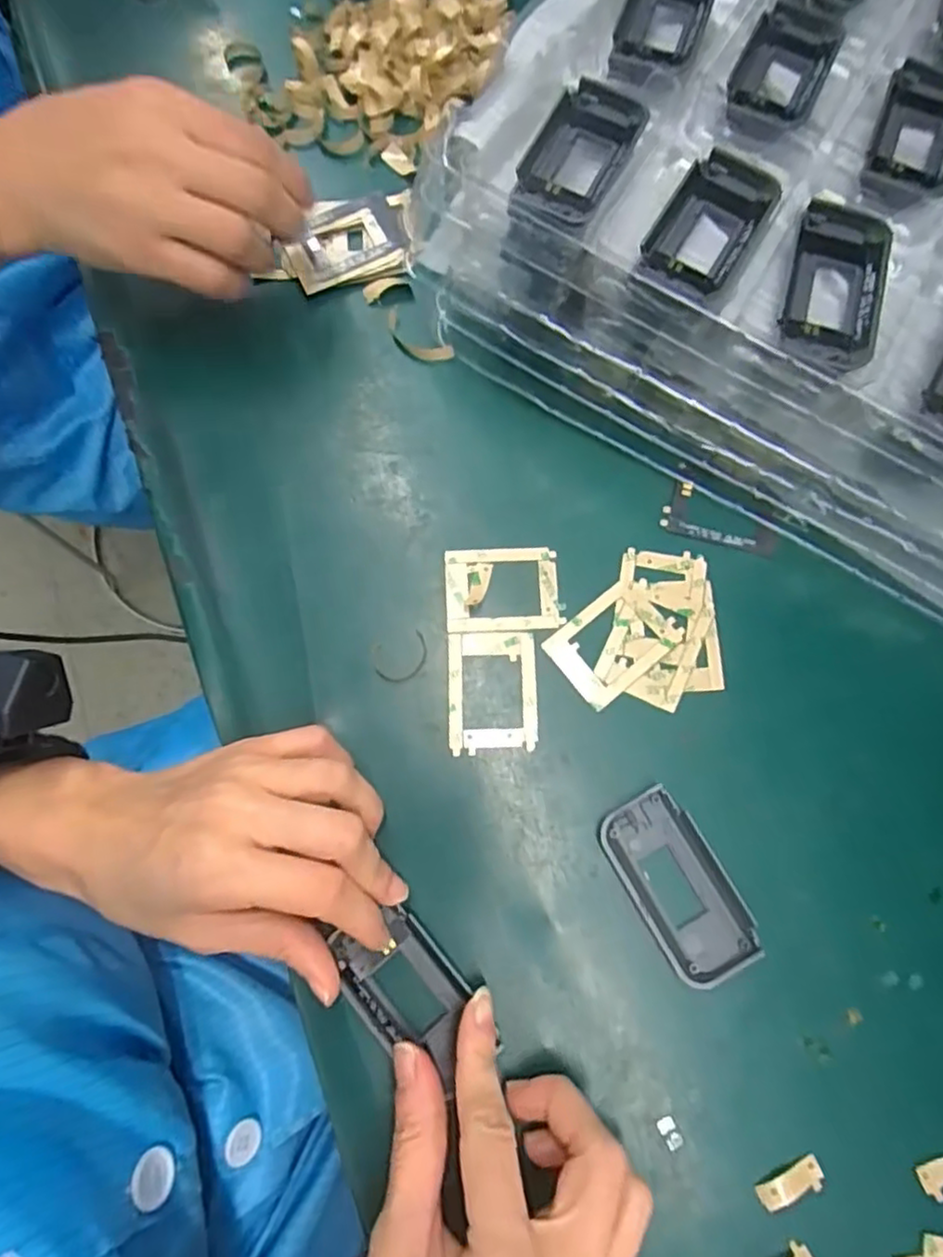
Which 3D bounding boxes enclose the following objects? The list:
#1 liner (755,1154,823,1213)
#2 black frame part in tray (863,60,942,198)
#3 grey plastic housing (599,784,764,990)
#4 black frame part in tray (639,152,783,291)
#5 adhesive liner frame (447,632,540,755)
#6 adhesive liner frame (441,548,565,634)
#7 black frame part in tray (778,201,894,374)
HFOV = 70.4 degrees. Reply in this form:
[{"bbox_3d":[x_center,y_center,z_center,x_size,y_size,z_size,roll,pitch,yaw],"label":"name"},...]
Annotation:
[{"bbox_3d":[0.122,0.211,0.254,0.026,0.006,0.011,-19,77,-4],"label":"liner"},{"bbox_3d":[0.198,-0.220,0.294,0.037,0.006,0.073,22,78,6],"label":"black frame part in tray"},{"bbox_3d":[0.086,0.107,0.279,0.039,0.009,0.076,-28,77,-6],"label":"grey plastic housing"},{"bbox_3d":[0.098,-0.166,0.272,0.036,0.008,0.065,33,77,7],"label":"black frame part in tray"},{"bbox_3d":[0.009,0.029,0.301,0.039,0.004,0.053,-1,76,1],"label":"adhesive liner frame"},{"bbox_3d":[0.015,-0.019,0.313,0.053,0.004,0.039,-3,76,0],"label":"adhesive liner frame"},{"bbox_3d":[0.146,-0.136,0.268,0.037,0.007,0.071,19,76,4],"label":"black frame part in tray"}]

